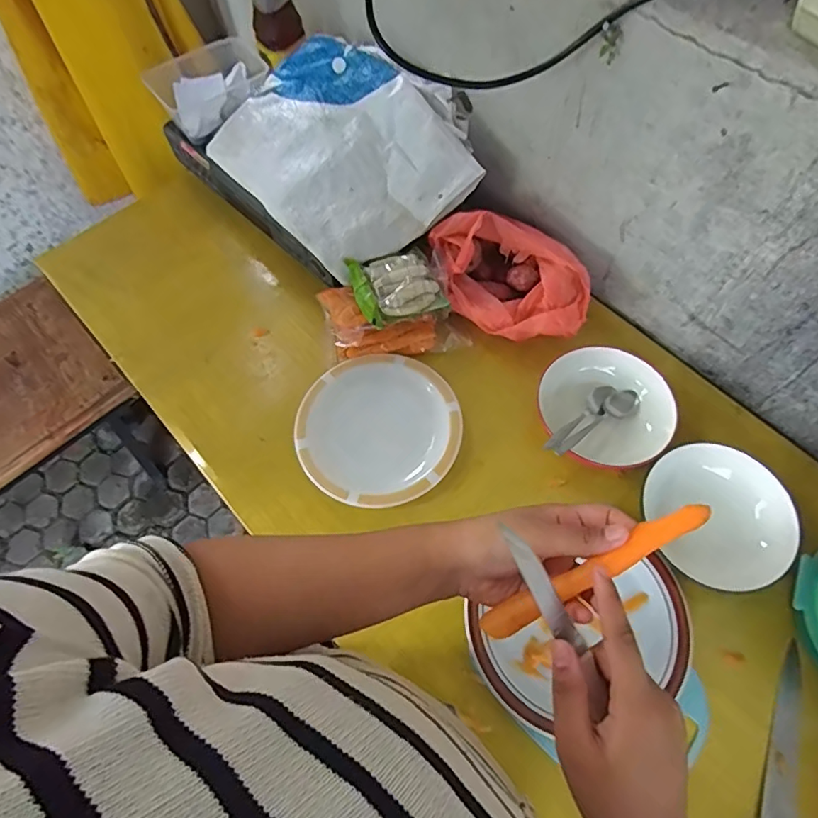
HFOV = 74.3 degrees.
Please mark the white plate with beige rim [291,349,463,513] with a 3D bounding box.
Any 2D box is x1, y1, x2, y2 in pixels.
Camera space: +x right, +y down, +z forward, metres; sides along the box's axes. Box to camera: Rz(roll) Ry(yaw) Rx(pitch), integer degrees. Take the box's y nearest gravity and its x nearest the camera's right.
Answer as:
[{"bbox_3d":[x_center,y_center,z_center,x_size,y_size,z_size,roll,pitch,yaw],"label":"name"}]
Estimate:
[{"bbox_3d":[-0.043,0.021,0.720,0.209,0.023,0.216,-2,68,5],"label":"white plate with beige rim"}]

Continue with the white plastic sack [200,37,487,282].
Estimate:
[{"bbox_3d":[-0.095,-0.381,0.788,0.284,0.103,0.335,-38,68,-13],"label":"white plastic sack"}]

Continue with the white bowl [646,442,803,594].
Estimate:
[{"bbox_3d":[0.359,0.126,0.636,0.136,0.060,0.163,-34,67,-12],"label":"white bowl"}]

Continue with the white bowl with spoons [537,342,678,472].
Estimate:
[{"bbox_3d":[0.251,0.001,0.705,0.157,0.074,0.151,-1,65,3],"label":"white bowl with spoons"}]

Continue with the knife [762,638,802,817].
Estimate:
[{"bbox_3d":[0.370,0.387,0.533,0.033,0.014,0.299,21,68,13],"label":"knife"}]

